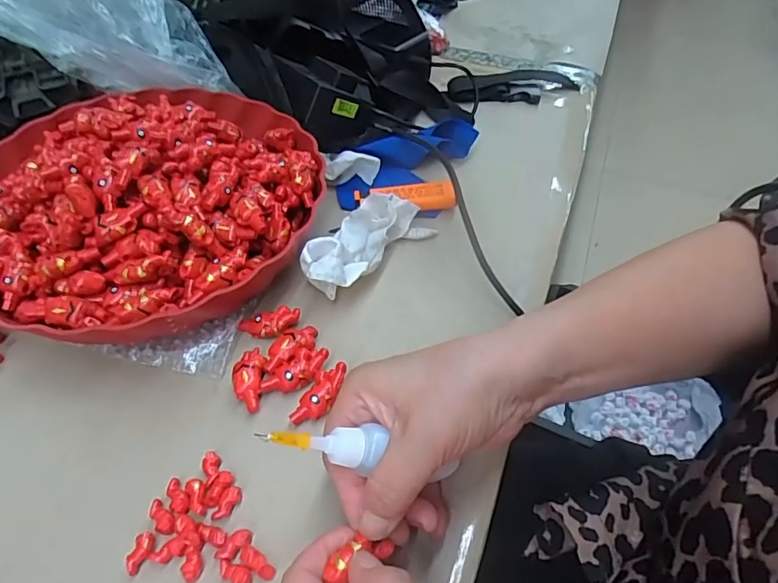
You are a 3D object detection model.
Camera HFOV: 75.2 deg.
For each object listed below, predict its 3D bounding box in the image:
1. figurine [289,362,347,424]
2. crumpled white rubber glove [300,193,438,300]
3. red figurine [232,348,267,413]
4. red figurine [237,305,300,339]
[{"bbox_3d":[-0.040,0.059,0.293,0.018,0.008,0.042,31,70,19],"label":"figurine"},{"bbox_3d":[-0.021,-0.038,0.365,0.053,0.038,0.111,33,57,25],"label":"crumpled white rubber glove"},{"bbox_3d":[-0.084,0.052,0.302,0.018,0.011,0.038,4,51,-1],"label":"red figurine"},{"bbox_3d":[-0.078,0.020,0.328,0.039,0.014,0.019,-1,51,-5],"label":"red figurine"}]

